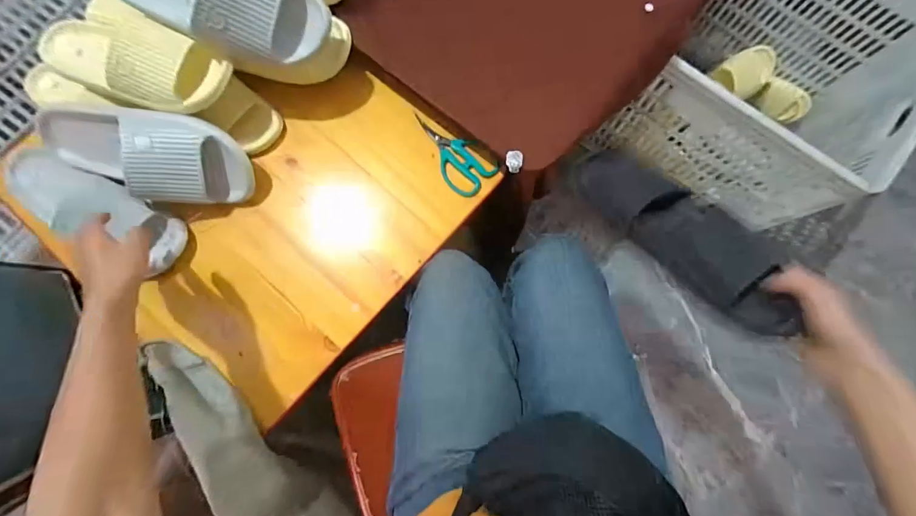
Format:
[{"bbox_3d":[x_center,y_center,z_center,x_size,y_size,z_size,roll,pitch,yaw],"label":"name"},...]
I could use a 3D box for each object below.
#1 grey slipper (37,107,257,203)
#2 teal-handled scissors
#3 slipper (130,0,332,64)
[{"bbox_3d":[-0.436,-0.146,0.555,0.273,0.105,0.117,16,79,2],"label":"grey slipper"},{"bbox_3d":[-0.009,-0.163,0.617,0.073,0.008,0.147,-37,82,-8],"label":"teal-handled scissors"},{"bbox_3d":[-0.309,-0.324,0.493,0.278,0.073,0.112,12,110,-12],"label":"slipper"}]

